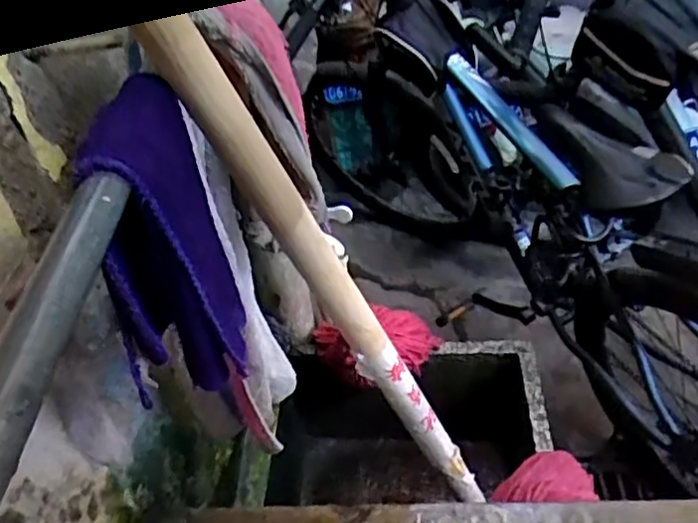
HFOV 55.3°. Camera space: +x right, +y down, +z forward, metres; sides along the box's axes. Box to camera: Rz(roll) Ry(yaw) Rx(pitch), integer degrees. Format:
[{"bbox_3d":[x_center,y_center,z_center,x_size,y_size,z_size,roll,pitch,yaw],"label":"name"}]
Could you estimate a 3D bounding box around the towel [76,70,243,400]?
[{"bbox_3d":[-0.097,-0.007,0.362,0.054,0.158,0.097,-10,39,-3],"label":"towel"}]

